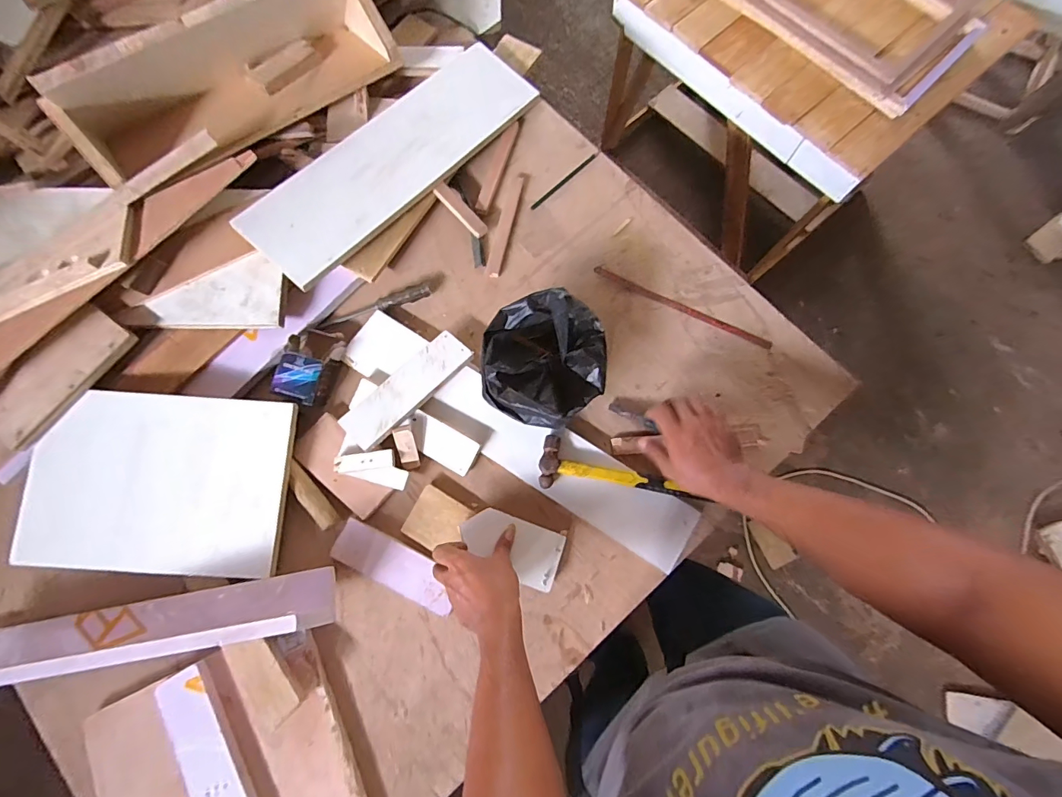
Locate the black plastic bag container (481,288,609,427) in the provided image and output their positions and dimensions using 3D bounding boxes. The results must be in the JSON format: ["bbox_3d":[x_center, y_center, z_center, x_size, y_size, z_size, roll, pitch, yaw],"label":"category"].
[{"bbox_3d":[0.016,-0.051,0.669,0.180,0.116,0.178,0,76,1],"label":"black plastic bag container"}]

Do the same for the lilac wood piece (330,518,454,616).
[{"bbox_3d":[-0.200,0.247,0.675,0.187,0.025,0.063,26,78,7],"label":"lilac wood piece"}]

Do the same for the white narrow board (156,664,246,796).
[{"bbox_3d":[-0.399,0.503,0.586,0.057,0.024,0.307,-30,78,-6],"label":"white narrow board"}]

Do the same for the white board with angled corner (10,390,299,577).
[{"bbox_3d":[-0.534,0.120,0.660,0.347,0.016,0.247,4,82,-3],"label":"white board with angled corner"}]

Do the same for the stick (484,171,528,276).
[{"bbox_3d":[-0.043,-0.310,0.806,0.025,0.007,0.210,13,77,4],"label":"stick"}]

